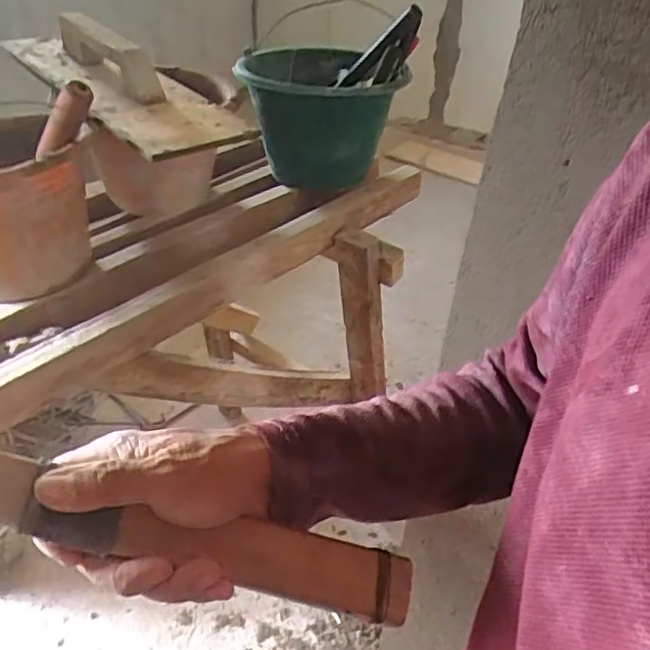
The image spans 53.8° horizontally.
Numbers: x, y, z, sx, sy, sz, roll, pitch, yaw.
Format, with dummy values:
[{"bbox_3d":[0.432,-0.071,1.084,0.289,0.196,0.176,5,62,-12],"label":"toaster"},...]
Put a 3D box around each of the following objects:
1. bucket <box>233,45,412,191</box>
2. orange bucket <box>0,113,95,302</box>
[{"bbox_3d":[-0.013,-0.351,1.093,0.253,0.214,0.263,2,38,-2],"label":"bucket"},{"bbox_3d":[-0.406,-0.136,0.772,0.198,0.193,0.238,-22,45,-29],"label":"orange bucket"}]

